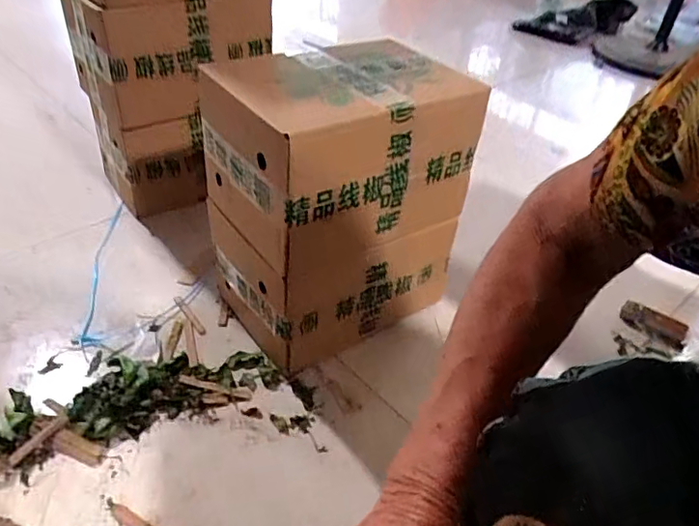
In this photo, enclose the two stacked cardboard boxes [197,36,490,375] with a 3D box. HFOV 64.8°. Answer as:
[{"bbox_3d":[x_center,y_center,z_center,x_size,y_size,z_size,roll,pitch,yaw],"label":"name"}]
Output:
[{"bbox_3d":[-0.013,-0.072,0.708,0.281,0.366,0.175,-20,46,-28],"label":"two stacked cardboard boxes"}]

